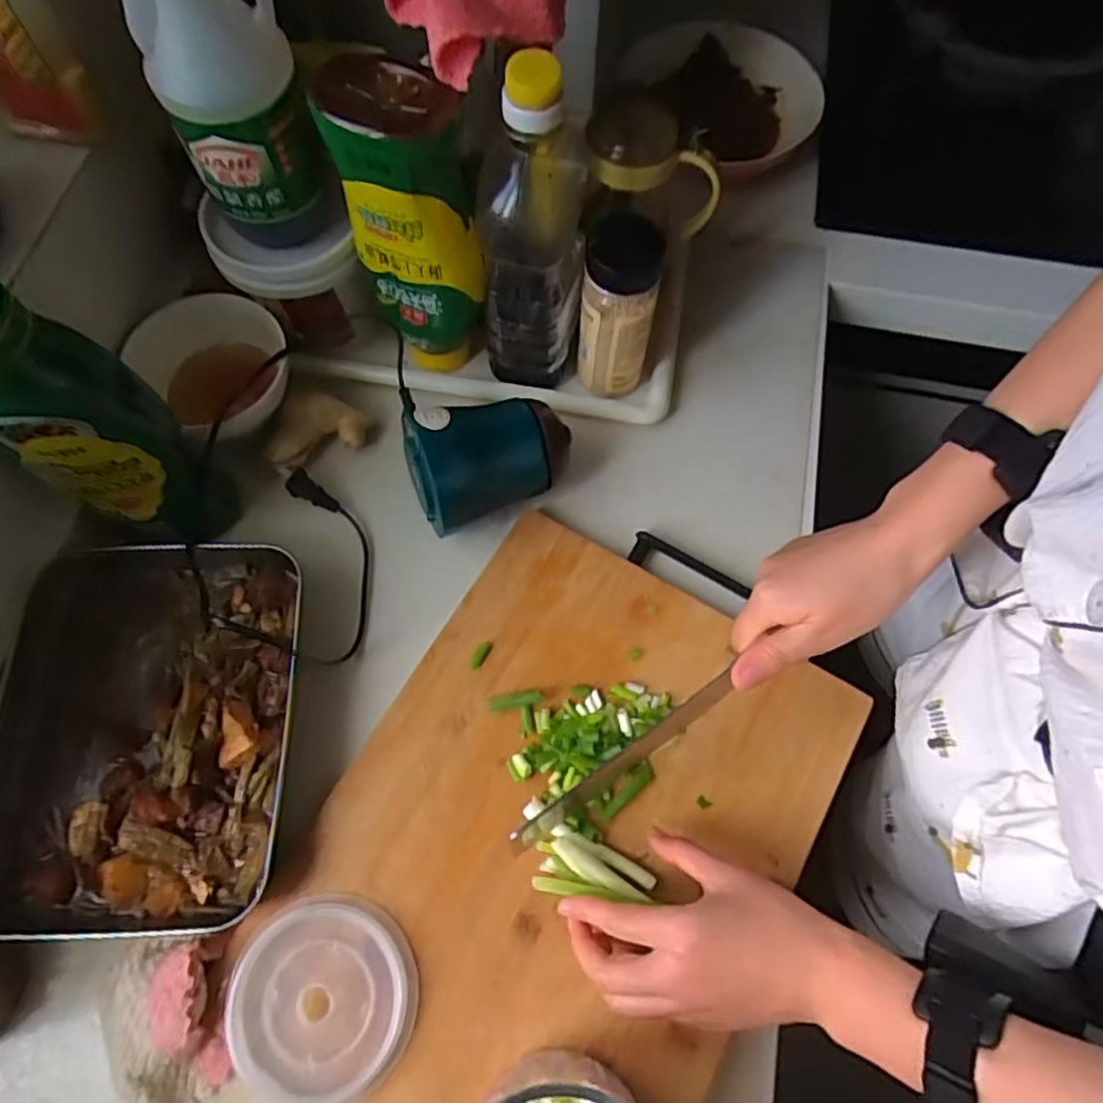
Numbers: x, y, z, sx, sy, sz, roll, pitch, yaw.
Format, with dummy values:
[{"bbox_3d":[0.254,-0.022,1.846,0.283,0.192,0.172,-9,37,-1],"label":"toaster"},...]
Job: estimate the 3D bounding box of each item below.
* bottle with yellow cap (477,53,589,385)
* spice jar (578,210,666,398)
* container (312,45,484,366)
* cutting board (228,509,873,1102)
[{"bbox_3d":[-0.013,-0.233,0.517,0.075,0.236,0.094,1,68,0],"label":"bottle with yellow cap"},{"bbox_3d":[0.051,-0.185,0.558,0.055,0.163,0.049,8,68,3],"label":"spice jar"},{"bbox_3d":[-0.101,-0.230,0.517,0.079,0.219,0.079,0,68,-1],"label":"container"},{"bbox_3d":[0.006,0.185,0.468,0.291,0.023,0.379,29,71,11],"label":"cutting board"}]

